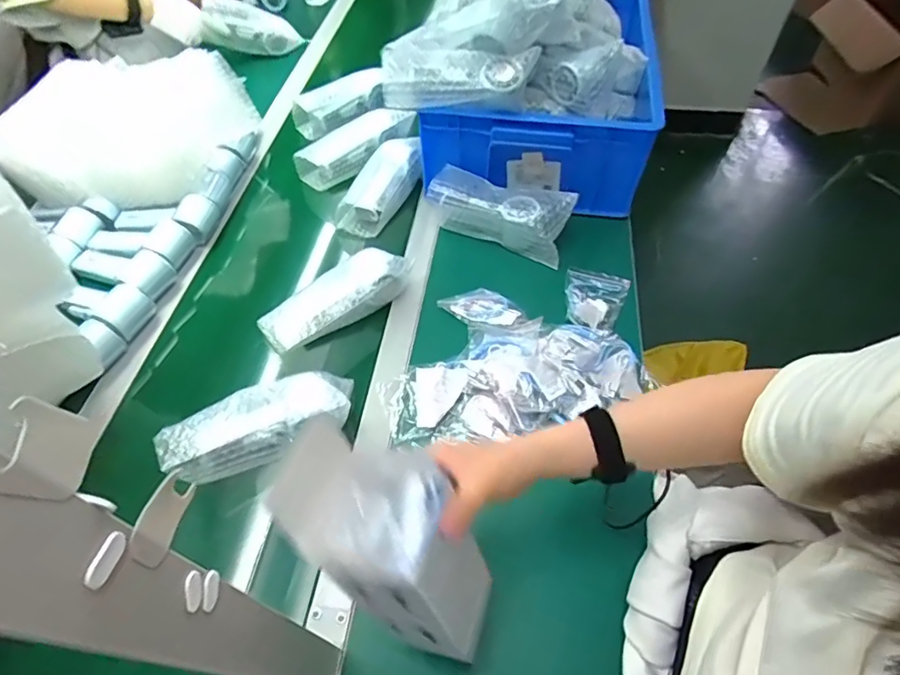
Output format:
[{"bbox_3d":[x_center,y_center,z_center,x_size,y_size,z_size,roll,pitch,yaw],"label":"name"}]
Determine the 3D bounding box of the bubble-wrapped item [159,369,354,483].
[{"bbox_3d":[-0.208,0.096,0.581,0.199,0.059,0.081,-18,53,-13],"label":"bubble-wrapped item"}]

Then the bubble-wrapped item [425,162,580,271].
[{"bbox_3d":[0.076,-0.191,0.786,0.212,0.074,0.078,23,56,18],"label":"bubble-wrapped item"}]

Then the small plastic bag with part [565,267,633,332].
[{"bbox_3d":[0.197,-0.057,0.717,0.082,0.031,0.116,19,55,16],"label":"small plastic bag with part"}]

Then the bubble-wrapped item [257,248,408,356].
[{"bbox_3d":[-0.148,-0.048,0.689,0.200,0.052,0.064,-33,58,-22],"label":"bubble-wrapped item"}]

